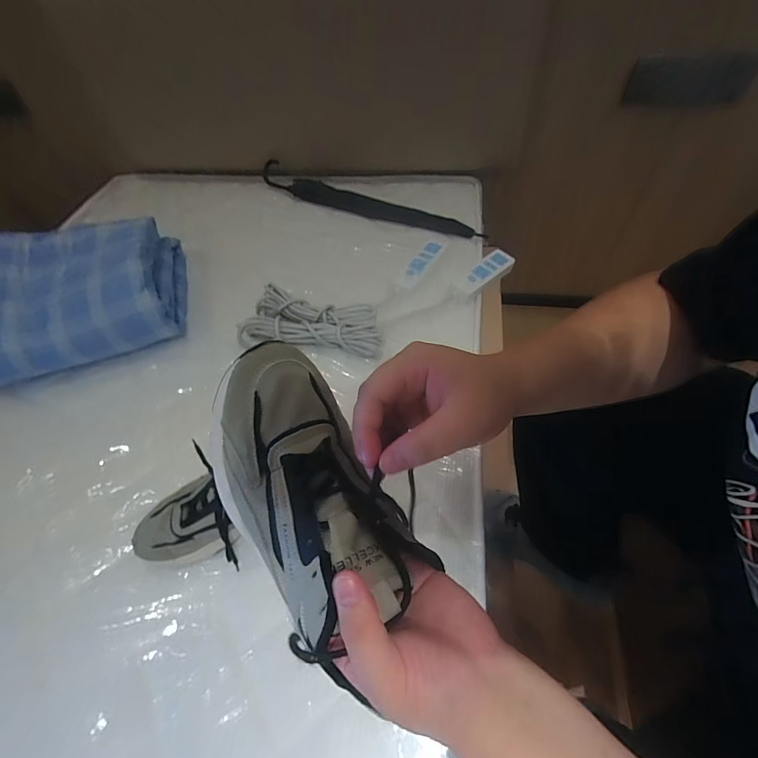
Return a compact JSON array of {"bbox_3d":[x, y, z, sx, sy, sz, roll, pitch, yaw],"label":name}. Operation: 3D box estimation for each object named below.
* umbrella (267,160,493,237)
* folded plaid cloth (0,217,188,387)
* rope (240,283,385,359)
[{"bbox_3d":[-0.041,-0.455,0.984,0.637,0.052,0.058,20,59,19],"label":"umbrella"},{"bbox_3d":[-0.590,-0.171,0.745,0.346,0.184,0.306,-17,54,-7],"label":"folded plaid cloth"},{"bbox_3d":[-0.127,-0.110,0.750,0.270,0.052,0.146,3,55,8],"label":"rope"}]

